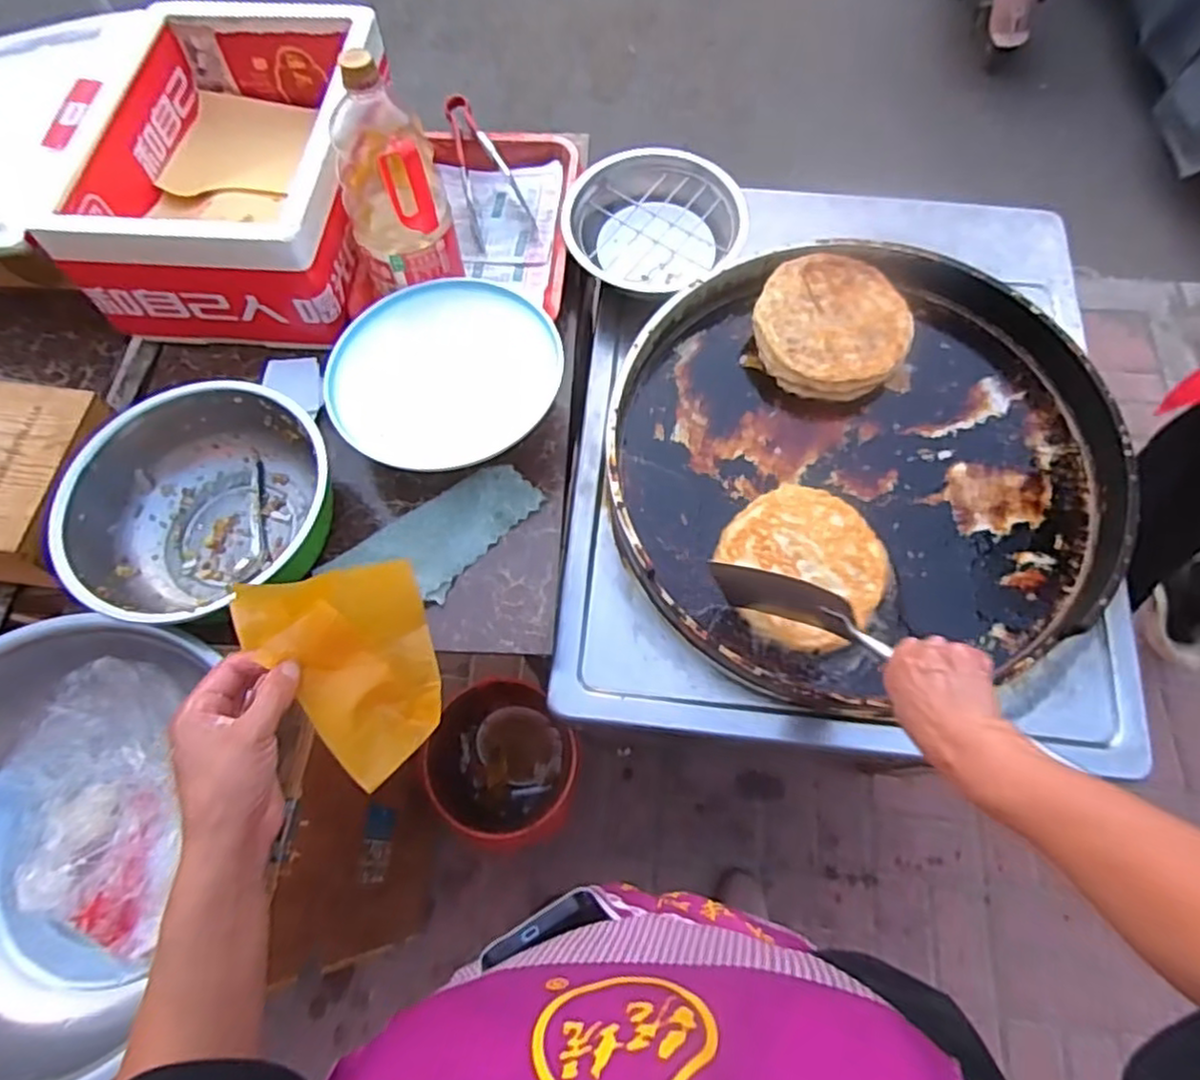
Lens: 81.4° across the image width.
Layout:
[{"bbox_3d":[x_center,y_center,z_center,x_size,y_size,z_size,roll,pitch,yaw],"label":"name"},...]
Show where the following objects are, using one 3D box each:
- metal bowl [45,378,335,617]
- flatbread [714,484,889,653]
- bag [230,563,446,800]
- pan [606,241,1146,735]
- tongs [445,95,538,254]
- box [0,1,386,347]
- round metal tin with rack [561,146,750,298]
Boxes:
[{"bbox_3d":[-0.404,-0.034,0.731,0.248,0.109,0.256,0,67,0],"label":"metal bowl"},{"bbox_3d":[0.212,0.027,0.730,0.160,0.022,0.166,0,67,0],"label":"flatbread"},{"bbox_3d":[-0.164,0.089,0.467,0.112,0.044,0.139,-16,89,-32],"label":"bag"},{"bbox_3d":[0.276,-0.097,0.763,0.524,0.069,0.505,0,67,0],"label":"pan"},{"bbox_3d":[-0.160,-0.501,0.955,0.080,0.028,0.221,-22,90,-9],"label":"tongs"},{"bbox_3d":[-0.585,-0.470,0.873,0.599,0.156,0.438,0,67,1],"label":"box"},{"bbox_3d":[0.070,-0.411,0.914,0.232,0.065,0.196,-1,67,0],"label":"round metal tin with rack"}]

